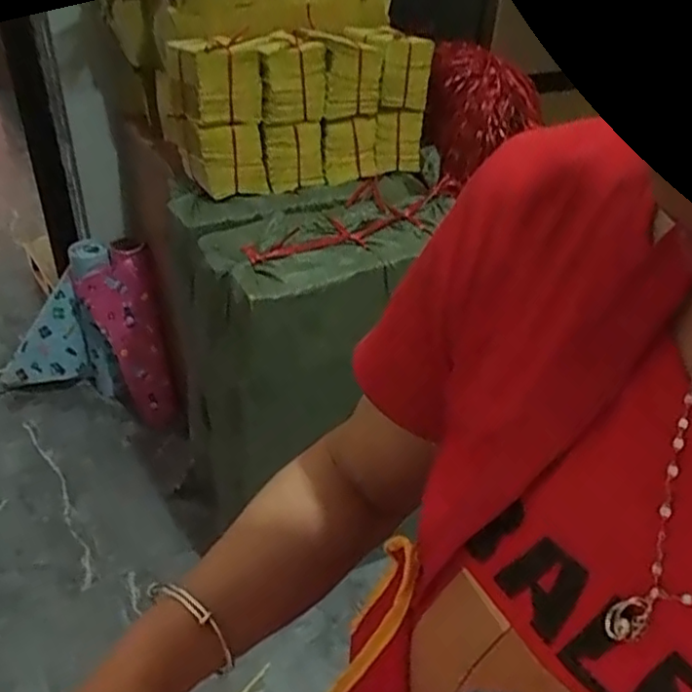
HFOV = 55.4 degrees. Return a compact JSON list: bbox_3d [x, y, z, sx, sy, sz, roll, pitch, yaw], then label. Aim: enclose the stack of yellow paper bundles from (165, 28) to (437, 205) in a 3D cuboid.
[{"bbox_3d":[-0.081,-0.485,1.332,0.516,0.266,0.170,-17,41,-26],"label":"stack of yellow paper bundles"}]

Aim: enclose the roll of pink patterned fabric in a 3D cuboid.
[{"bbox_3d":[-0.577,-0.013,1.830,0.204,0.530,0.178,-19,16,-28],"label":"roll of pink patterned fabric"}]

